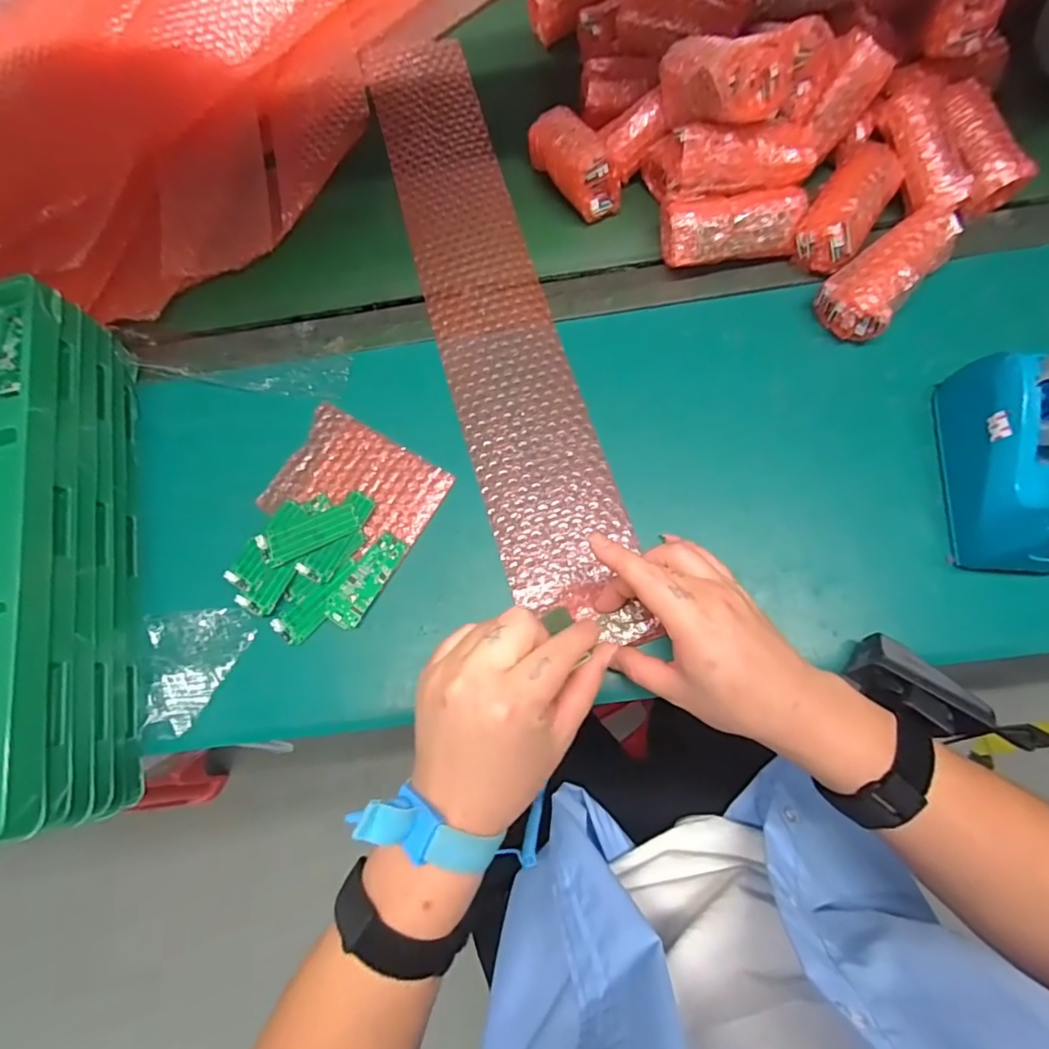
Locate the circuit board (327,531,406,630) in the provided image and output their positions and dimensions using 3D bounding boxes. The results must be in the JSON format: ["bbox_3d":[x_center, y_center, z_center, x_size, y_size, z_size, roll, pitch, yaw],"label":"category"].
[{"bbox_3d":[-0.116,0.041,0.400,0.026,0.004,0.073,28,78,12],"label":"circuit board"}]

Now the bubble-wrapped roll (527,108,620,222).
[{"bbox_3d":[0.039,-0.309,0.460,0.043,0.054,0.101,-27,74,-3],"label":"bubble-wrapped roll"}]

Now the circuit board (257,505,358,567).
[{"bbox_3d":[-0.161,0.007,0.406,0.073,0.011,0.025,-27,74,-3],"label":"circuit board"}]

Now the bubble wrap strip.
[{"bbox_3d":[-0.030,-0.186,0.449,0.096,0.014,0.578,-15,74,-5],"label":"bubble wrap strip"}]

